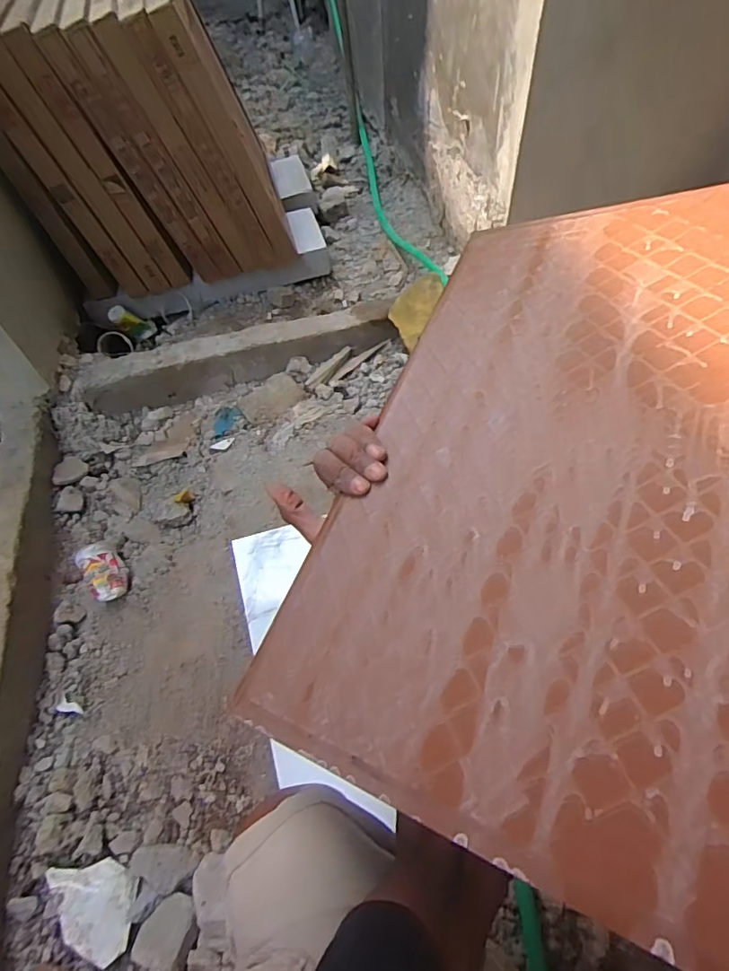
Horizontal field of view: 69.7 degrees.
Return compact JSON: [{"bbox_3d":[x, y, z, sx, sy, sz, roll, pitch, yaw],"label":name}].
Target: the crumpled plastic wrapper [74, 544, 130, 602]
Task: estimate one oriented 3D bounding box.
[{"bbox_3d":[-0.456,0.148,0.914,0.062,0.057,0.099,-32,60,-18],"label":"crumpled plastic wrapper"}]

